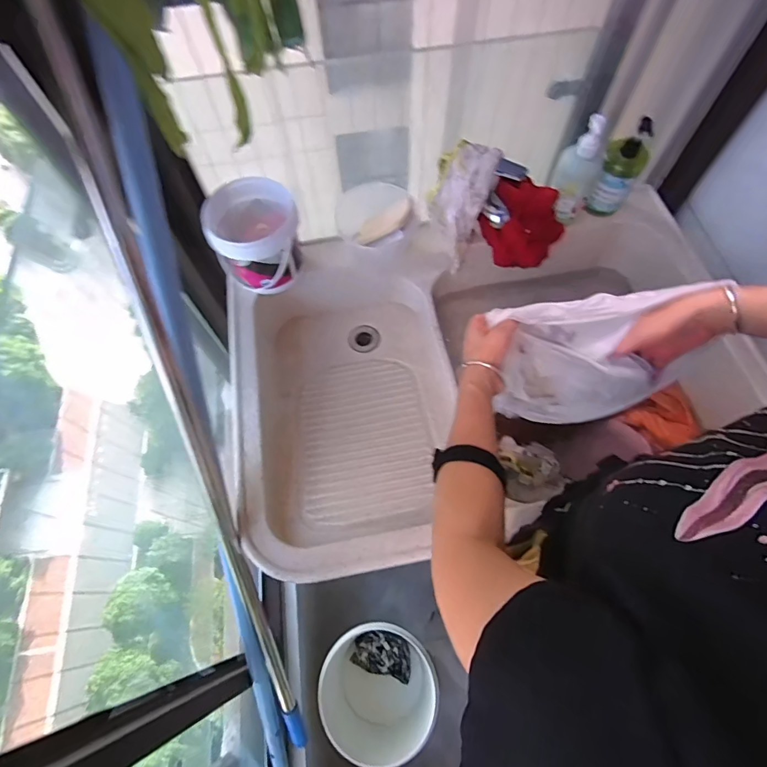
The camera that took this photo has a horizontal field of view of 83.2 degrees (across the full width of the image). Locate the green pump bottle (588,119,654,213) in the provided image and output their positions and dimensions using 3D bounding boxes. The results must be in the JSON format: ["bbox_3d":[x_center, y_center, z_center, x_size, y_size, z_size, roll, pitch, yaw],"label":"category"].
[{"bbox_3d":[0.415,-0.378,0.752,0.064,0.157,0.057,25,68,13],"label":"green pump bottle"}]

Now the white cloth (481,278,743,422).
[{"bbox_3d":[0.253,-0.024,0.607,0.205,0.259,0.083,6,65,4],"label":"white cloth"}]

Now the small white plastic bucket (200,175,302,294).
[{"bbox_3d":[-0.221,-0.254,0.748,0.144,0.131,0.153,-1,65,1],"label":"small white plastic bucket"}]

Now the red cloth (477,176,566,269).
[{"bbox_3d":[0.253,-0.287,0.778,0.140,0.130,0.097,-11,65,-4],"label":"red cloth"}]

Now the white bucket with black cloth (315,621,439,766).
[{"bbox_3d":[-0.010,0.739,1.071,0.253,0.252,0.258,-1,65,1],"label":"white bucket with black cloth"}]

